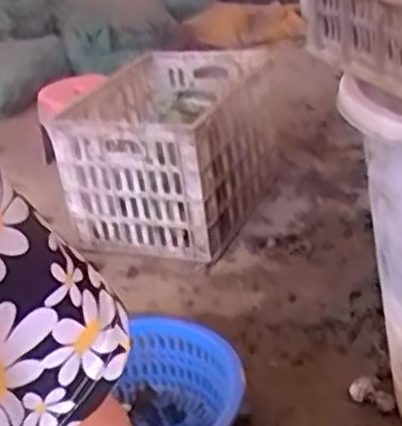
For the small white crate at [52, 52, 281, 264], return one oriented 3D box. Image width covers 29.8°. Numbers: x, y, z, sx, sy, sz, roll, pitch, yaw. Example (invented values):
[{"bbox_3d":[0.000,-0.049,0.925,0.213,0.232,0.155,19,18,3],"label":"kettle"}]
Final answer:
[{"bbox_3d":[-0.055,-0.151,1.772,0.382,0.306,0.572,1,27,18],"label":"small white crate"}]

